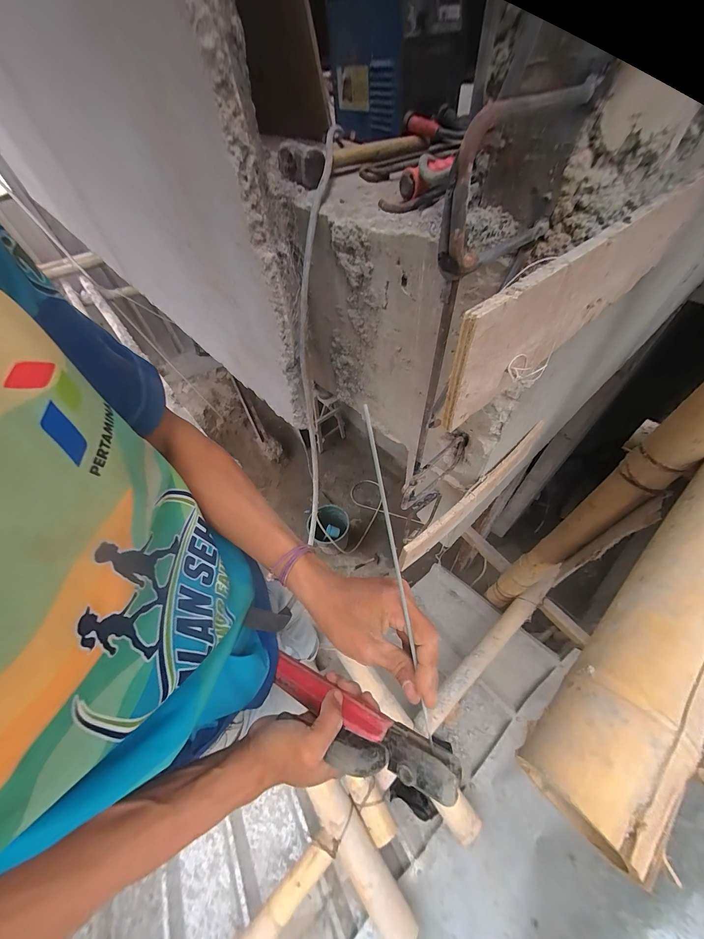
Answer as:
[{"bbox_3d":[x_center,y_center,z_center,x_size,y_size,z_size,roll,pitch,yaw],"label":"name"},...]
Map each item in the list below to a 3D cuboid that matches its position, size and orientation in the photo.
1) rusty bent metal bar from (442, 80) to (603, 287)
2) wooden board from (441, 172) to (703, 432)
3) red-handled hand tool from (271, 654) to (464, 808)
[{"bbox_3d":[0.124,-0.214,0.237,0.018,0.095,0.177,36,65,26],"label":"rusty bent metal bar"},{"bbox_3d":[0.247,-0.189,0.314,0.435,0.100,0.015,-36,59,-19],"label":"wooden board"},{"bbox_3d":[-0.016,0.247,0.316,0.236,0.048,0.048,-2,47,43],"label":"red-handled hand tool"}]

